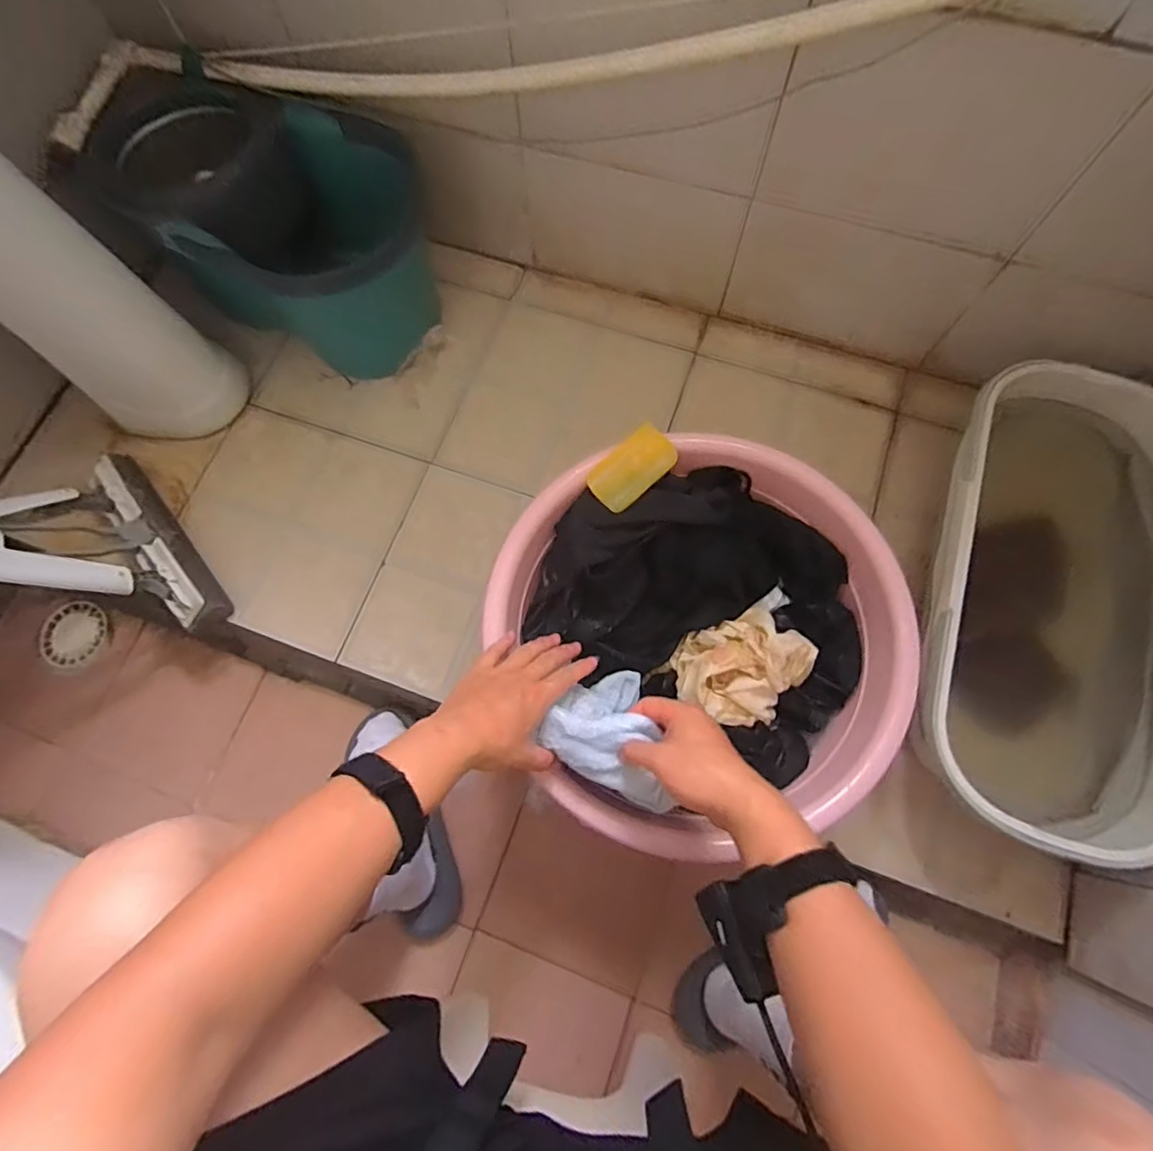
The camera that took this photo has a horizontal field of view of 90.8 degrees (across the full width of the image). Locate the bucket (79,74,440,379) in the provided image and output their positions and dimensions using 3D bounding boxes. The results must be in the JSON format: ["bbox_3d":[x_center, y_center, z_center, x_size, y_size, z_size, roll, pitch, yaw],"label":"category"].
[{"bbox_3d":[-0.395,-0.444,0.765,0.398,0.212,0.239,8,73,3],"label":"bucket"}]

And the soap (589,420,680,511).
[{"bbox_3d":[0.057,-0.112,0.591,0.094,0.018,0.054,-41,77,-11],"label":"soap"}]

